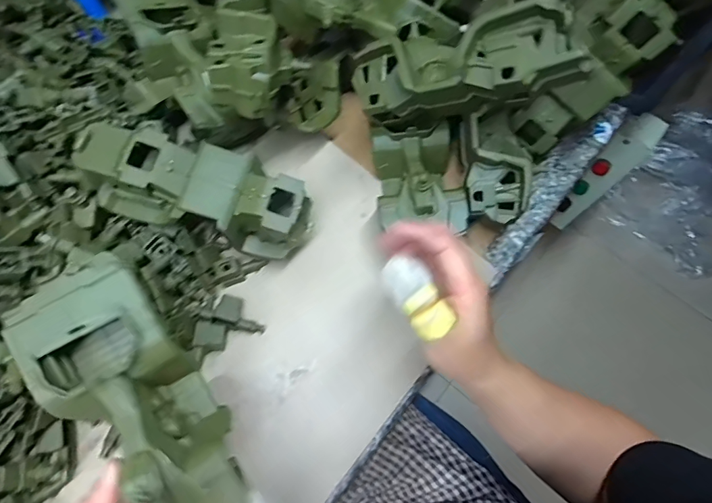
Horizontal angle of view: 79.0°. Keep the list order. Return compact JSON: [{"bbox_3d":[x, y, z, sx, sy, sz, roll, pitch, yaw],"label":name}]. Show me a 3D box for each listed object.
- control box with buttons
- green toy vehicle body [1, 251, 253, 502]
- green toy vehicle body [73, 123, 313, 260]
[{"bbox_3d":[0.464,-0.142,0.828,0.092,0.266,0.062,-38,74,-17],"label":"control box with buttons"},{"bbox_3d":[-0.120,0.090,0.248,0.073,0.051,0.172,-35,87,-16],"label":"green toy vehicle body"},{"bbox_3d":[-0.133,-0.052,0.370,0.188,0.058,0.063,18,67,-10],"label":"green toy vehicle body"}]

